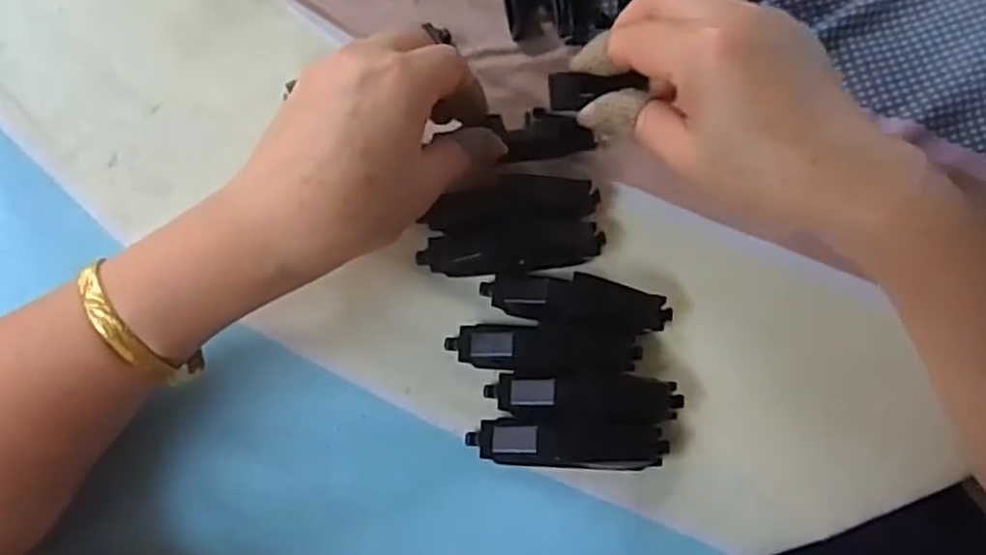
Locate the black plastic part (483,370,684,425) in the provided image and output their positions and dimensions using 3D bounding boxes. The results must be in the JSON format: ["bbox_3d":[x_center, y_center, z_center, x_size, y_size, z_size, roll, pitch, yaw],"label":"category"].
[{"bbox_3d":[0.039,0.050,0.303,0.080,0.016,0.020,1,73,-2],"label":"black plastic part"}]

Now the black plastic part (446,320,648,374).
[{"bbox_3d":[0.022,0.030,0.306,0.079,0.019,0.020,4,73,-1],"label":"black plastic part"}]

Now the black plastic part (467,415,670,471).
[{"bbox_3d":[0.032,0.068,0.299,0.079,0.014,0.020,4,73,-1],"label":"black plastic part"}]

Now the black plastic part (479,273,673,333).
[{"bbox_3d":[0.036,0.011,0.311,0.080,0.020,0.024,9,73,0],"label":"black plastic part"}]

